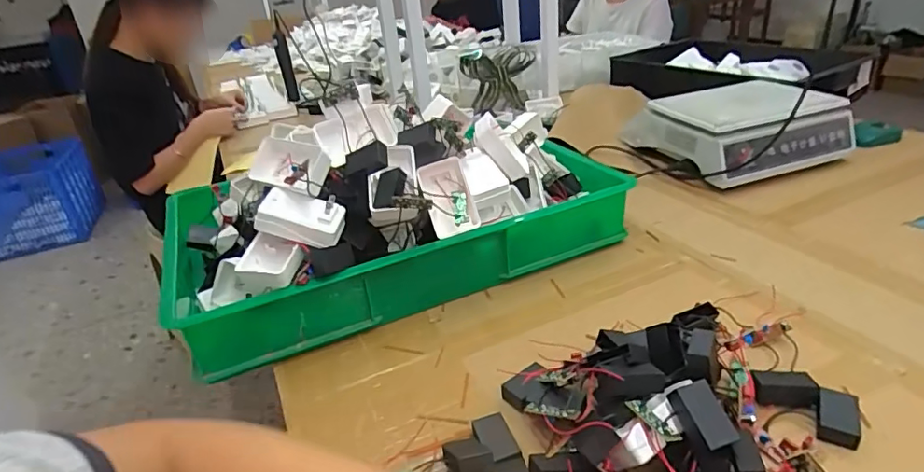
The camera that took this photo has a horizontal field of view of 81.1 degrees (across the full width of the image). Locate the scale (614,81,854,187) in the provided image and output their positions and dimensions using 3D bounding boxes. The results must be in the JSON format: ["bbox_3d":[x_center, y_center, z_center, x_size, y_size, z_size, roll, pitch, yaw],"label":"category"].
[{"bbox_3d":[0.491,-0.190,0.974,0.287,0.102,0.266,-17,30,-19],"label":"scale"}]

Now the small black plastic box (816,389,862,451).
[{"bbox_3d":[0.317,0.154,0.456,0.032,0.021,0.043,12,33,30],"label":"small black plastic box"}]

